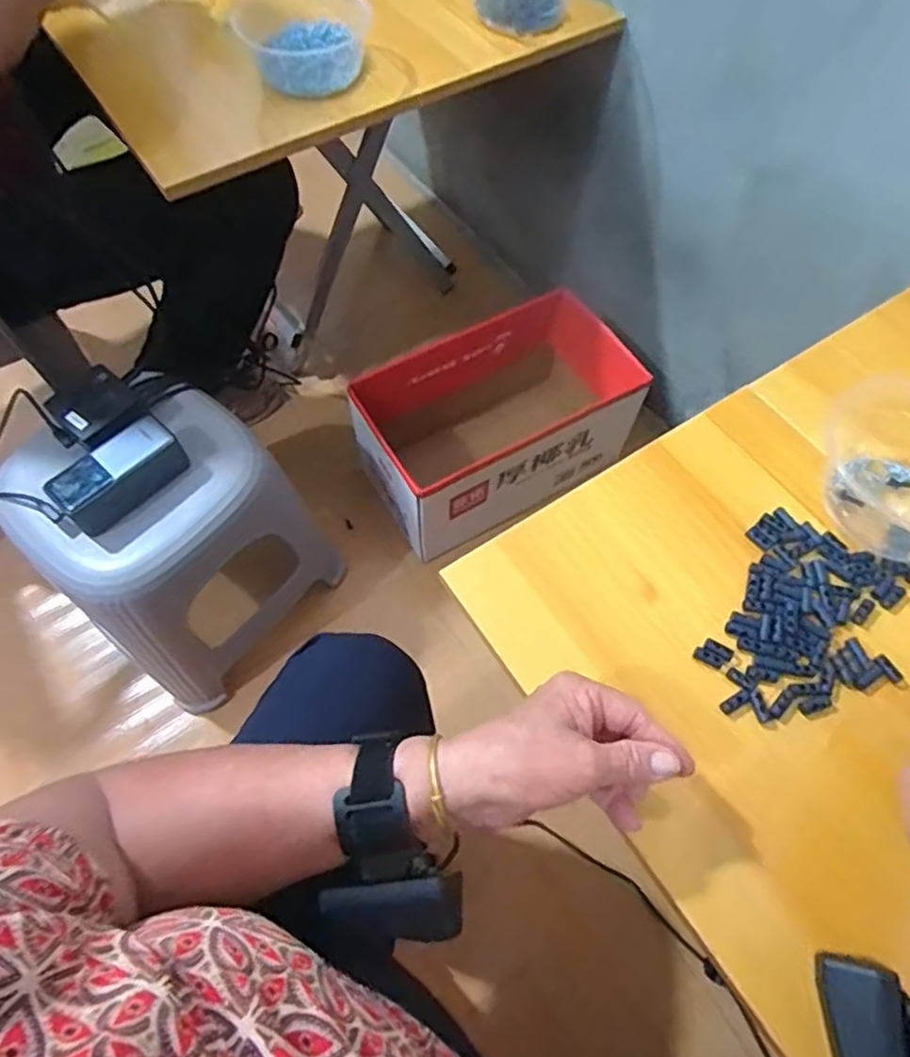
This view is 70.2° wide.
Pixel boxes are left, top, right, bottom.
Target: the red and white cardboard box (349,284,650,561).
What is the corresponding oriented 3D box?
[{"bbox_3d":[0.063,-0.164,0.972,0.396,0.163,0.224,-30,67,-15],"label":"red and white cardboard box"}]

